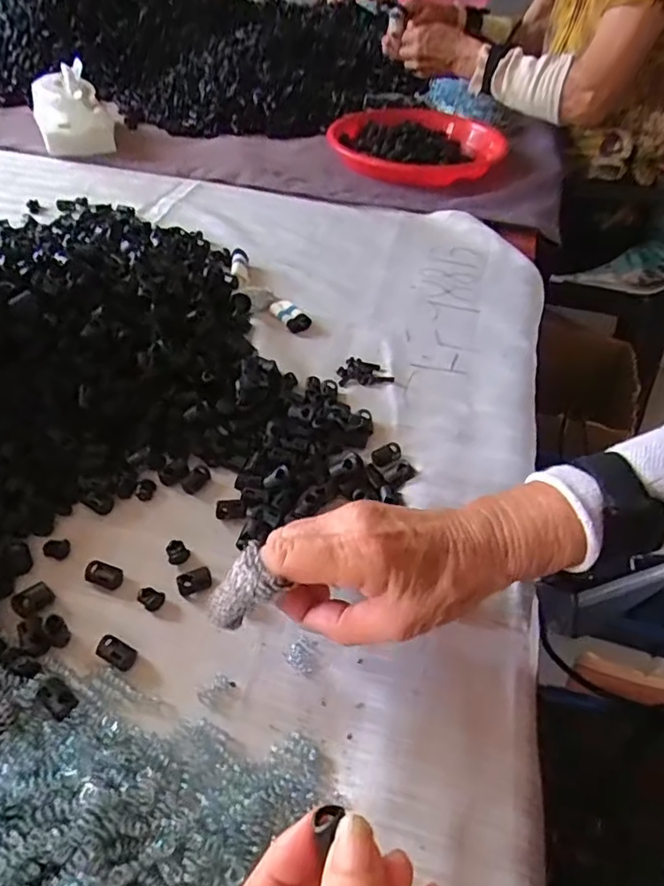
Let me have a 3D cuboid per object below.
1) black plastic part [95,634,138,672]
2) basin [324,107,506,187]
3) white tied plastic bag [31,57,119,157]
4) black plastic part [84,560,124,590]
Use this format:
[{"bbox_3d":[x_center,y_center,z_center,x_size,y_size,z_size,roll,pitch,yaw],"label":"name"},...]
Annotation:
[{"bbox_3d":[-0.115,0.110,0.304,0.023,0.009,0.014,23,49,17],"label":"black plastic part"},{"bbox_3d":[0.104,-0.370,0.720,0.203,0.050,0.203,1,44,-1],"label":"basin"},{"bbox_3d":[-0.340,-0.435,0.747,0.088,0.072,0.125,-15,47,-17],"label":"white tied plastic bag"},{"bbox_3d":[-0.134,0.077,0.337,0.023,0.007,0.015,19,48,14],"label":"black plastic part"}]

